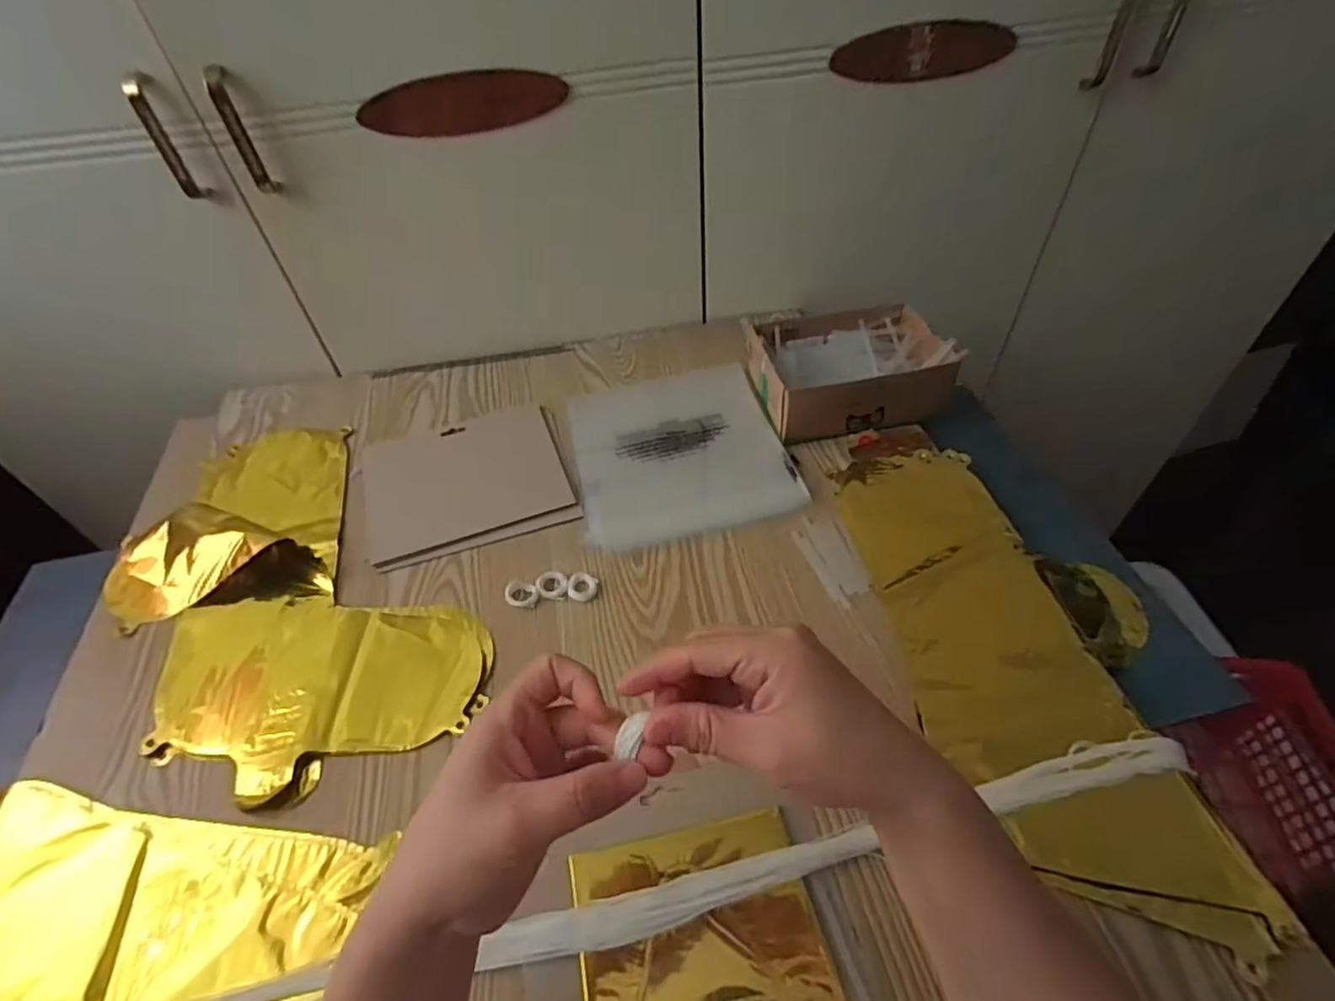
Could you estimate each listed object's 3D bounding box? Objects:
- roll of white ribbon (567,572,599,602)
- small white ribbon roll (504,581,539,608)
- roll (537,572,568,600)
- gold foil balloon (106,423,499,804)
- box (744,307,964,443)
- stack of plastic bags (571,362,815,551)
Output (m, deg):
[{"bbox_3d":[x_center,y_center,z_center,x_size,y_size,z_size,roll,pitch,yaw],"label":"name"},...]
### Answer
[{"bbox_3d":[-0.073,0.074,0.540,0.024,0.007,0.026,-2,48,2],"label":"roll of white ribbon"},{"bbox_3d":[-0.123,0.079,0.536,0.028,0.008,0.024,12,51,15],"label":"small white ribbon roll"},{"bbox_3d":[-0.099,0.073,0.542,0.027,0.006,0.030,-5,48,0],"label":"roll"},{"bbox_3d":[-0.339,0.073,0.544,0.224,0.024,0.409,-32,54,-22],"label":"gold foil balloon"},{"bbox_3d":[0.187,-0.141,0.668,0.183,0.067,0.131,-12,49,-7],"label":"box"},{"bbox_3d":[0.008,-0.057,0.655,0.205,0.009,0.229,-12,49,-6],"label":"stack of plastic bags"}]

